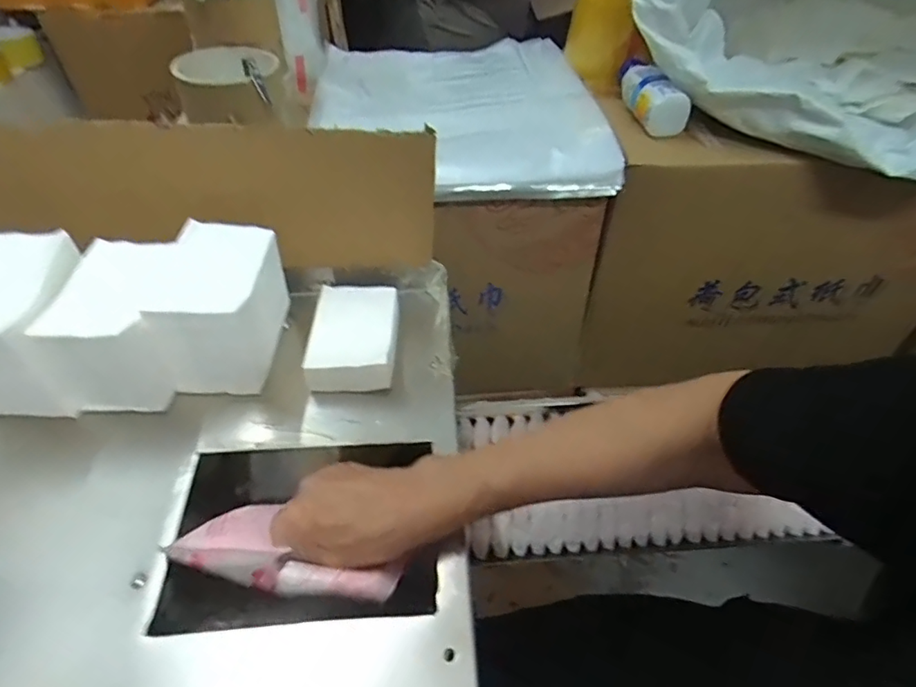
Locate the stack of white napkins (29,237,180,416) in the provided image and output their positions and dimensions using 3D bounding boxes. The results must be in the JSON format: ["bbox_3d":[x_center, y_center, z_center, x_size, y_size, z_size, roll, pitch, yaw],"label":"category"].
[{"bbox_3d":[-0.253,-0.009,0.416,0.071,0.093,0.103,4,46,2],"label":"stack of white napkins"}]

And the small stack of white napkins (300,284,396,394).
[{"bbox_3d":[-0.090,-0.004,0.467,0.070,0.033,0.108,-1,46,-2],"label":"small stack of white napkins"}]

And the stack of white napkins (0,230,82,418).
[{"bbox_3d":[-0.323,-0.009,0.403,0.074,0.101,0.105,0,46,-1],"label":"stack of white napkins"}]

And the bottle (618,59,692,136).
[{"bbox_3d":[0.229,-0.299,0.645,0.057,0.062,0.143,2,46,0],"label":"bottle"}]

